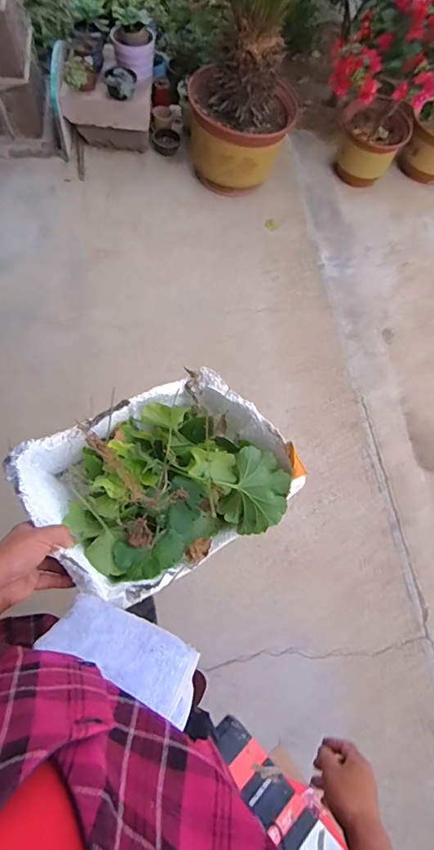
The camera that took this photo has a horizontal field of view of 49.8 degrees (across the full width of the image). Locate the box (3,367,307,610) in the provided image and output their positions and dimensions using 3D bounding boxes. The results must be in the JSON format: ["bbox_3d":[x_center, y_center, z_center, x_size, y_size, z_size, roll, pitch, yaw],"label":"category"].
[{"bbox_3d":[-0.070,0.060,0.577,0.290,0.115,0.241,-27,52,-16],"label":"box"}]

